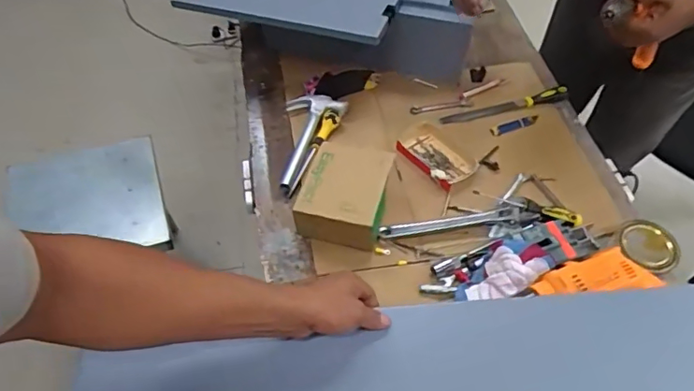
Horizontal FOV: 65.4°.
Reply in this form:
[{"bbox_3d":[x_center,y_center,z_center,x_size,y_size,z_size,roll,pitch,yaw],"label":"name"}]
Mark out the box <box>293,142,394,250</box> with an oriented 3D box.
[{"bbox_3d":[-0.002,-0.013,0.980,0.150,0.087,0.185,11,53,6],"label":"box"}]

